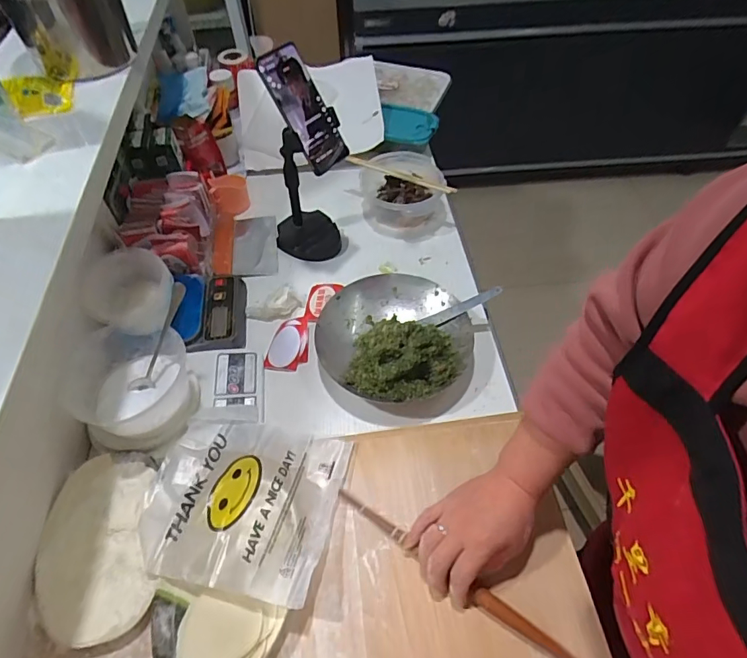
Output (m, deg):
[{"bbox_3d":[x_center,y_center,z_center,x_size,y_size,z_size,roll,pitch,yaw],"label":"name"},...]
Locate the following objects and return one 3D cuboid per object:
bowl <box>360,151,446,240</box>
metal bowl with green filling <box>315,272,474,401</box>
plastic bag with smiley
[{"bbox_3d":[0.059,-0.252,0.890,0.158,0.081,0.190,-10,54,-6],"label":"bowl"},{"bbox_3d":[0.031,0.007,0.688,0.216,0.062,0.209,-1,53,1],"label":"metal bowl with green filling"},{"bbox_3d":[-0.148,0.189,0.549,0.208,0.047,0.202,10,54,9],"label":"plastic bag with smiley"}]

